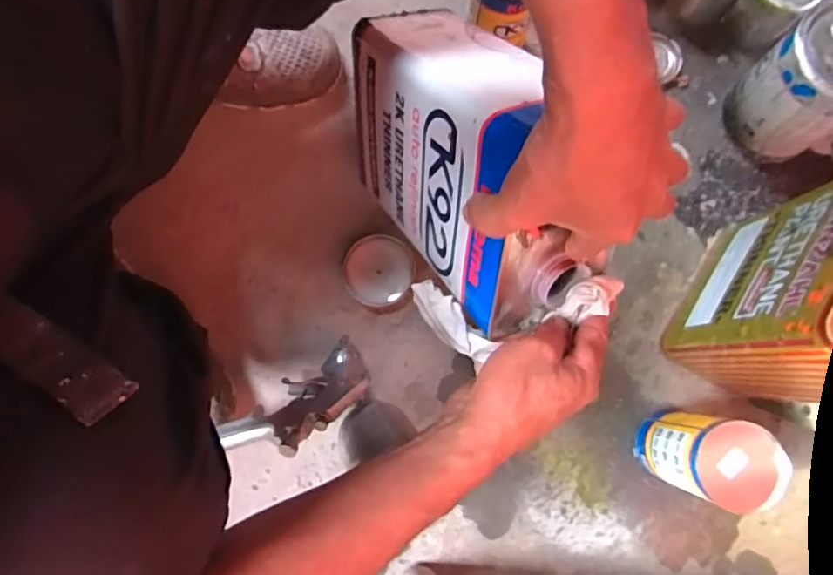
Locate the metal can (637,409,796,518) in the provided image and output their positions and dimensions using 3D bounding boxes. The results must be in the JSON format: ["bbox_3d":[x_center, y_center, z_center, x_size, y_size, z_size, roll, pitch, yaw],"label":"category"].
[{"bbox_3d":[0.269,0.160,0.514,0.071,0.147,0.072,0,81,1],"label":"metal can"}]

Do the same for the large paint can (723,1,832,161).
[{"bbox_3d":[0.402,-0.205,0.561,0.097,0.136,0.099,0,81,1],"label":"large paint can"}]

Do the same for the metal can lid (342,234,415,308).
[{"bbox_3d":[-0.043,-0.019,0.601,0.076,0.015,0.077,0,81,1],"label":"metal can lid"}]

